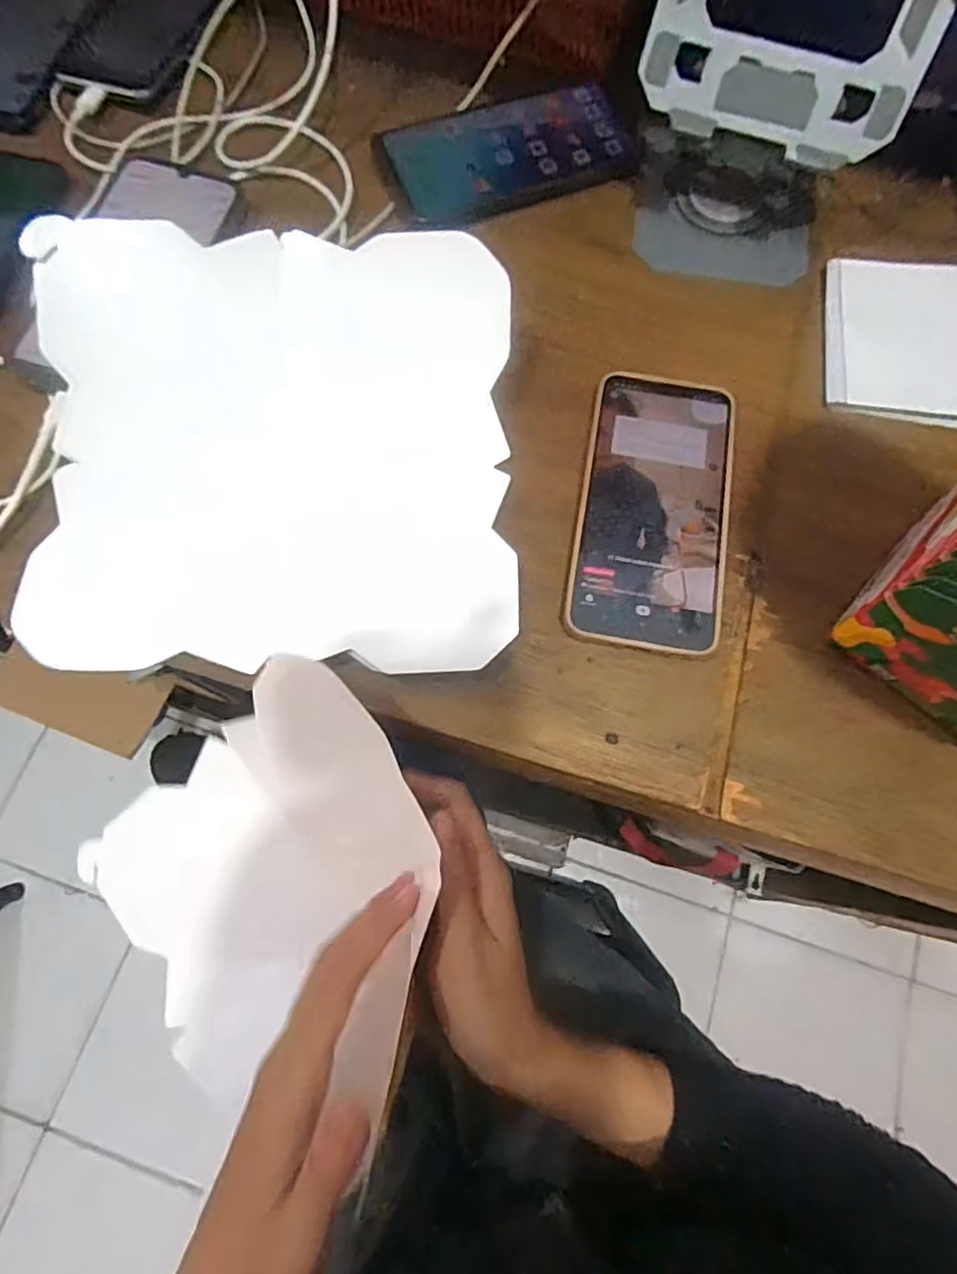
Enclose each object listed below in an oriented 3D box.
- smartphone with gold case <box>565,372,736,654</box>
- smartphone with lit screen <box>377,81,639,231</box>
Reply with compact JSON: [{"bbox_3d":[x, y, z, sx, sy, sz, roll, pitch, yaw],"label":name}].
[{"bbox_3d":[0.098,-0.073,0.346,0.080,0.009,0.161,10,75,1],"label":"smartphone with gold case"},{"bbox_3d":[0.023,-0.322,0.418,0.165,0.010,0.087,-20,76,-7],"label":"smartphone with lit screen"}]

